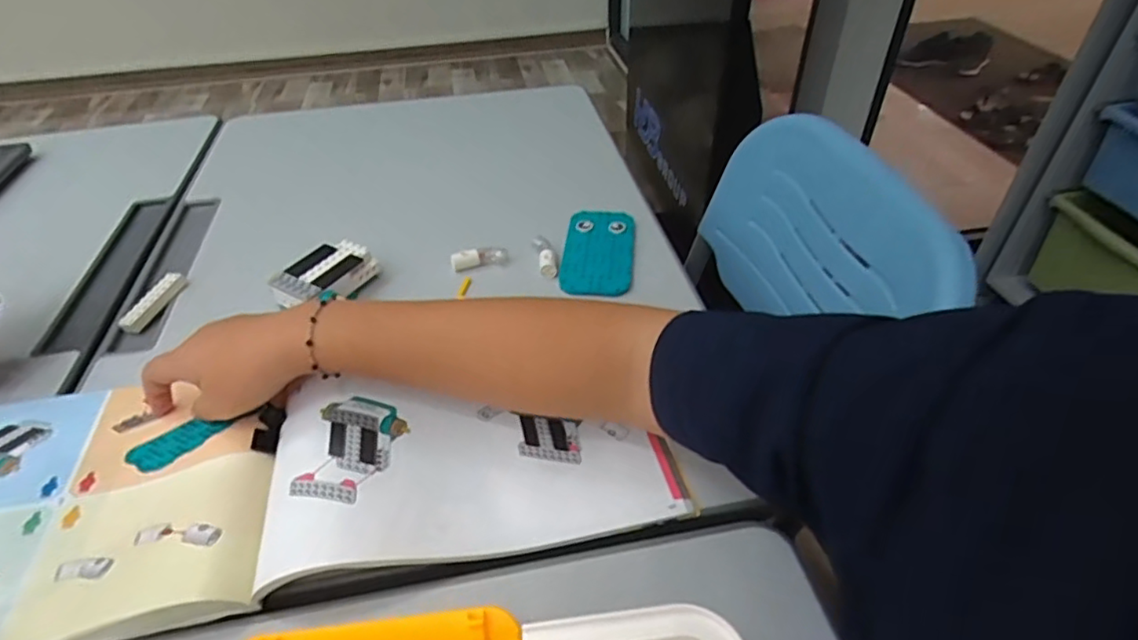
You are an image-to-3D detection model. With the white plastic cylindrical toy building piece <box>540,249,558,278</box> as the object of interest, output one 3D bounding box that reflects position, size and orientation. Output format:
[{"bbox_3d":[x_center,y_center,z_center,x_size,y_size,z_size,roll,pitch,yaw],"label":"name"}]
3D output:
[{"bbox_3d":[-0.019,-0.051,0.547,0.015,0.017,0.021,-5,42,-3],"label":"white plastic cylindrical toy building piece"}]

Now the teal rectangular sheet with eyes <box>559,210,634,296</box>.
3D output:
[{"bbox_3d":[0.027,-0.066,0.569,0.064,0.010,0.114,3,42,6],"label":"teal rectangular sheet with eyes"}]

